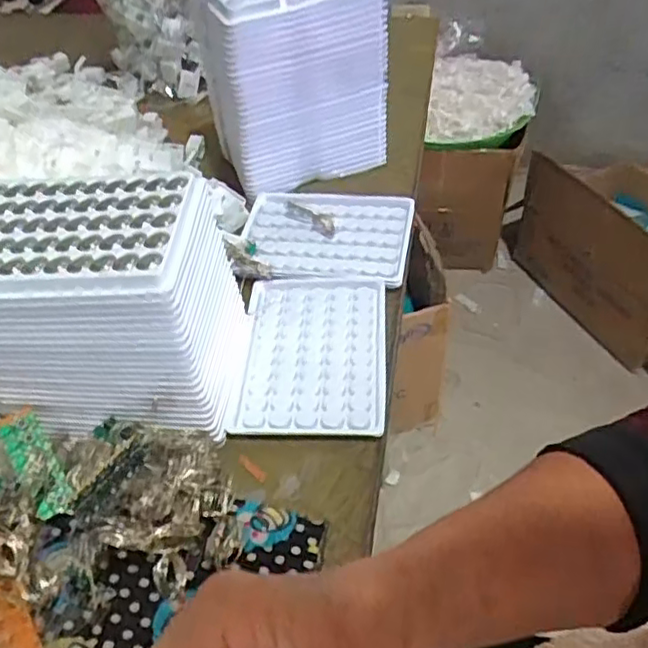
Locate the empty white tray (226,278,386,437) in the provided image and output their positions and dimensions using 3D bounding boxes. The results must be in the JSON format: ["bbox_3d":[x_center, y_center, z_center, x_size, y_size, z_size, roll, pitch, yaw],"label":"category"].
[{"bbox_3d":[-0.006,0.016,0.426,0.092,0.006,0.130,-1,47,5],"label":"empty white tray"}]

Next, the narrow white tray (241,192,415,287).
[{"bbox_3d":[-0.001,-0.071,0.502,0.132,0.010,0.094,6,48,10],"label":"narrow white tray"}]

